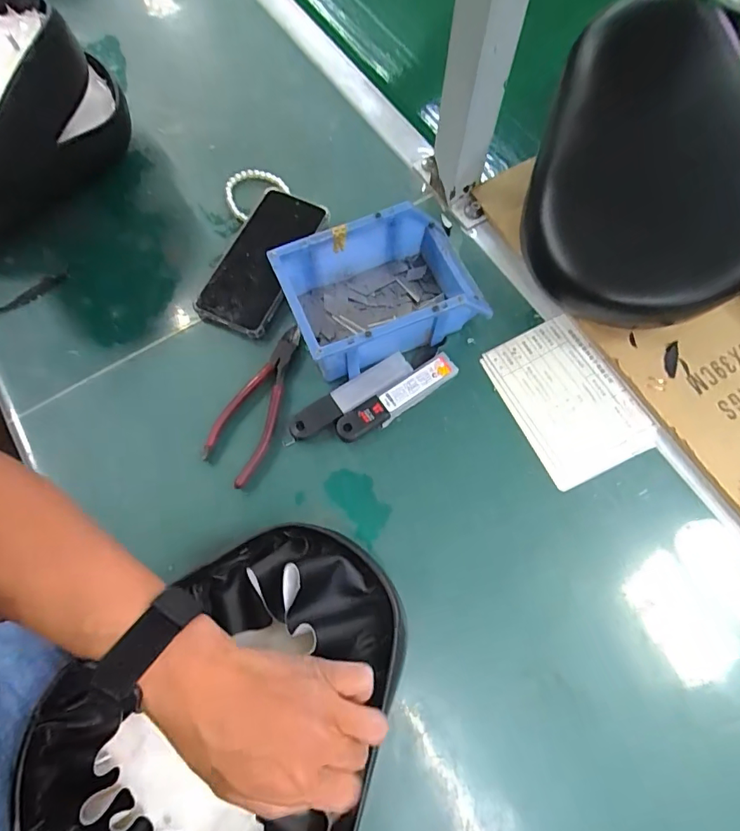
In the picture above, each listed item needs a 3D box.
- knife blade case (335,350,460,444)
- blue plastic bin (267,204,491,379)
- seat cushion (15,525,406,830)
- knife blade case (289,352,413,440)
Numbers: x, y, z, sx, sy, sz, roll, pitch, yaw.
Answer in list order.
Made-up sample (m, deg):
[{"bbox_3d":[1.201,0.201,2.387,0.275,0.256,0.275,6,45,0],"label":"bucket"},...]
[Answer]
[{"bbox_3d":[0.026,-0.017,0.452,0.126,0.007,0.027,-31,73,-10],"label":"knife blade case"},{"bbox_3d":[0.011,-0.116,0.455,0.172,0.069,0.116,-23,71,-8],"label":"blue plastic bin"},{"bbox_3d":[-0.097,0.206,0.318,0.202,0.055,0.283,34,74,12],"label":"seat cushion"},{"bbox_3d":[-0.019,-0.017,0.453,0.124,0.009,0.026,-31,73,-10],"label":"knife blade case"}]

